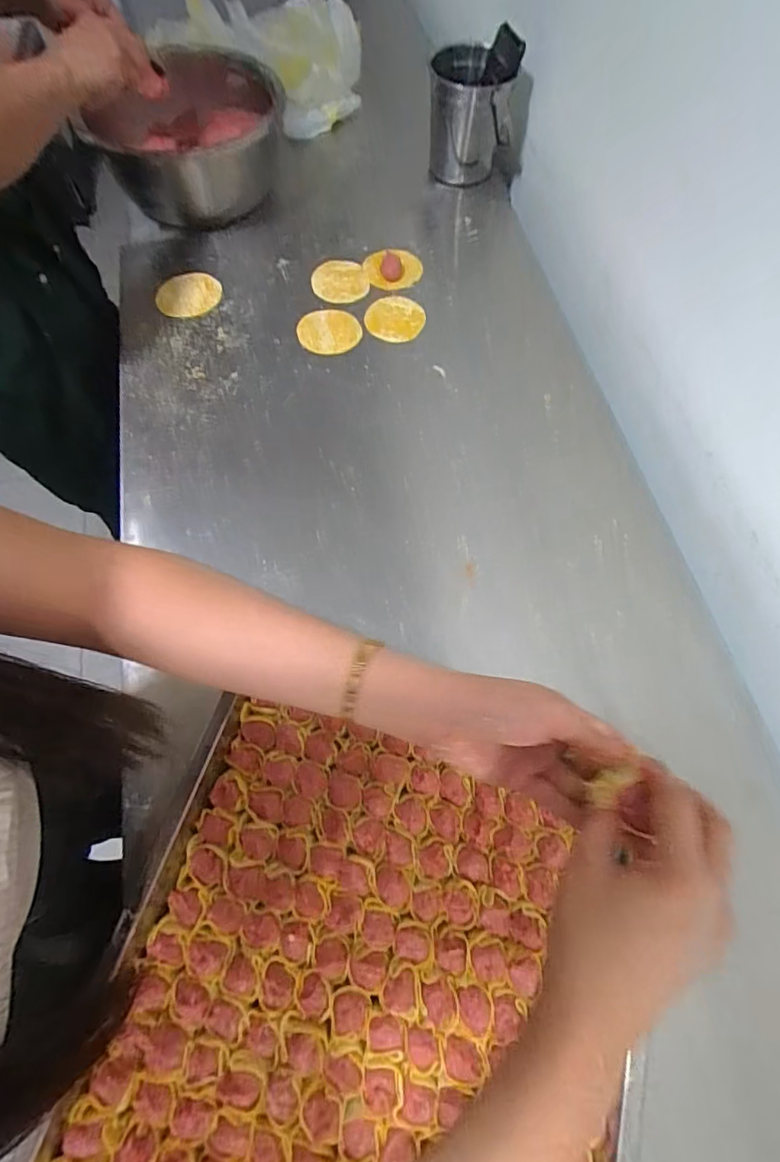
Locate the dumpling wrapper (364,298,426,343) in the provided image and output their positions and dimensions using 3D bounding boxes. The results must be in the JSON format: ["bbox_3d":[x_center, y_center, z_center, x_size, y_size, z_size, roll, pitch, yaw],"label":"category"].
[{"bbox_3d":[0.008,-0.366,0.733,0.080,0.006,0.080,0,66,-1],"label":"dumpling wrapper"}]

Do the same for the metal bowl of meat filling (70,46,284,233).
[{"bbox_3d":[-0.294,-0.688,0.829,0.241,0.147,0.316,0,66,-1],"label":"metal bowl of meat filling"}]

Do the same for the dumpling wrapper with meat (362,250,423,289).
[{"bbox_3d":[0.005,-0.463,0.775,0.084,0.020,0.077,-3,66,-2],"label":"dumpling wrapper with meat"}]

